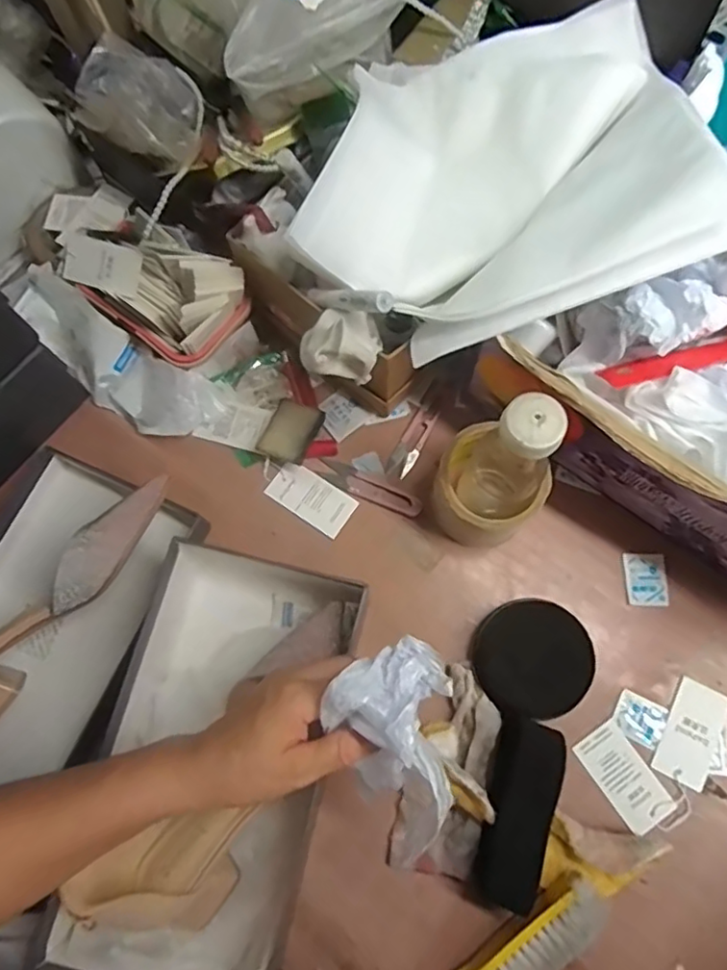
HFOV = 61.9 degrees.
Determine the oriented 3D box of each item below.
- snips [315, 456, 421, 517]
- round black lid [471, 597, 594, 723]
[{"bbox_3d":[0.005,0.002,0.560,0.102,0.004,0.022,25,76,8],"label":"snips"},{"bbox_3d":[0.138,0.142,0.498,0.089,0.025,0.089,0,74,2],"label":"round black lid"}]

